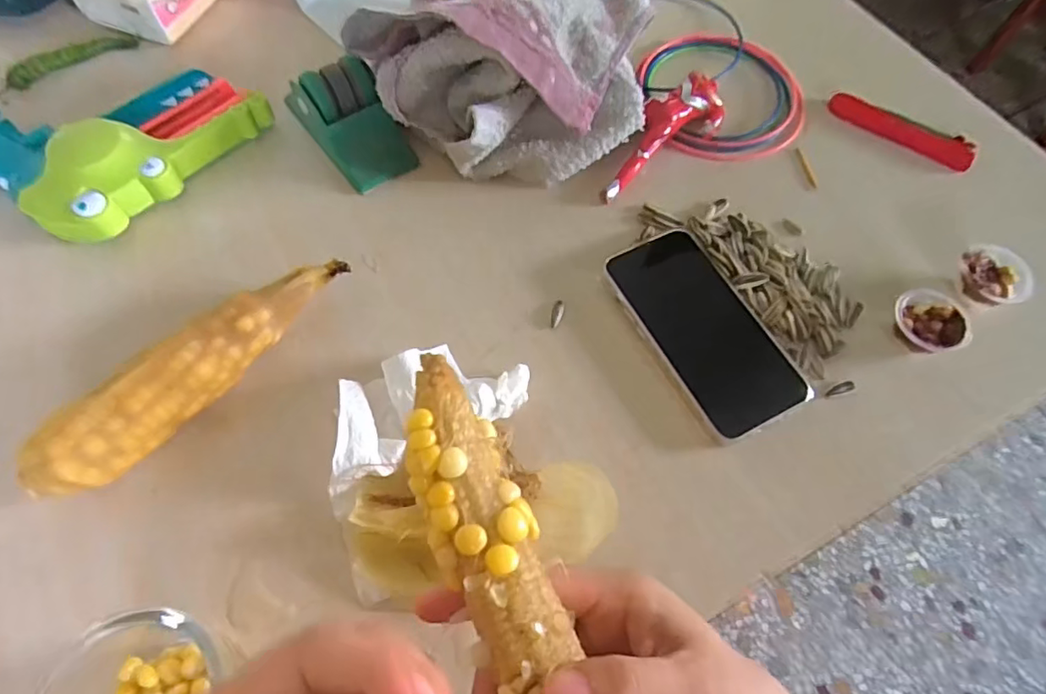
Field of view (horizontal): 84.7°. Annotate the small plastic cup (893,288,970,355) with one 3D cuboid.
[{"bbox_3d":[0.260,-0.015,0.370,0.042,0.023,0.041,1,67,-2],"label":"small plastic cup"}]

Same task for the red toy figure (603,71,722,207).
[{"bbox_3d":[0.106,-0.161,0.439,0.135,0.024,0.045,-40,74,-17],"label":"red toy figure"}]

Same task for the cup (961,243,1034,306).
[{"bbox_3d":[0.311,-0.049,0.386,0.044,0.025,0.042,1,67,-2],"label":"cup"}]

